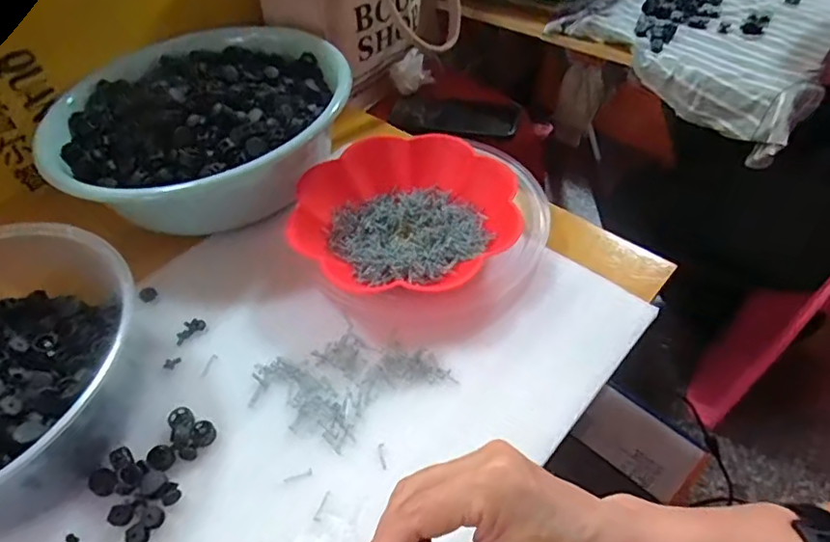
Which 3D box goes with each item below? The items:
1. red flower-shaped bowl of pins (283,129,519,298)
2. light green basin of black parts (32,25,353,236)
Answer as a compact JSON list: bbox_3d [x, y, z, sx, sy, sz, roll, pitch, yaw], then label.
[{"bbox_3d":[-0.011,-0.055,0.520,0.194,0.047,0.192,-2,48,2],"label":"red flower-shaped bowl of pins"},{"bbox_3d":[-0.222,-0.164,0.589,0.284,0.090,0.268,-2,48,2],"label":"light green basin of black parts"}]

